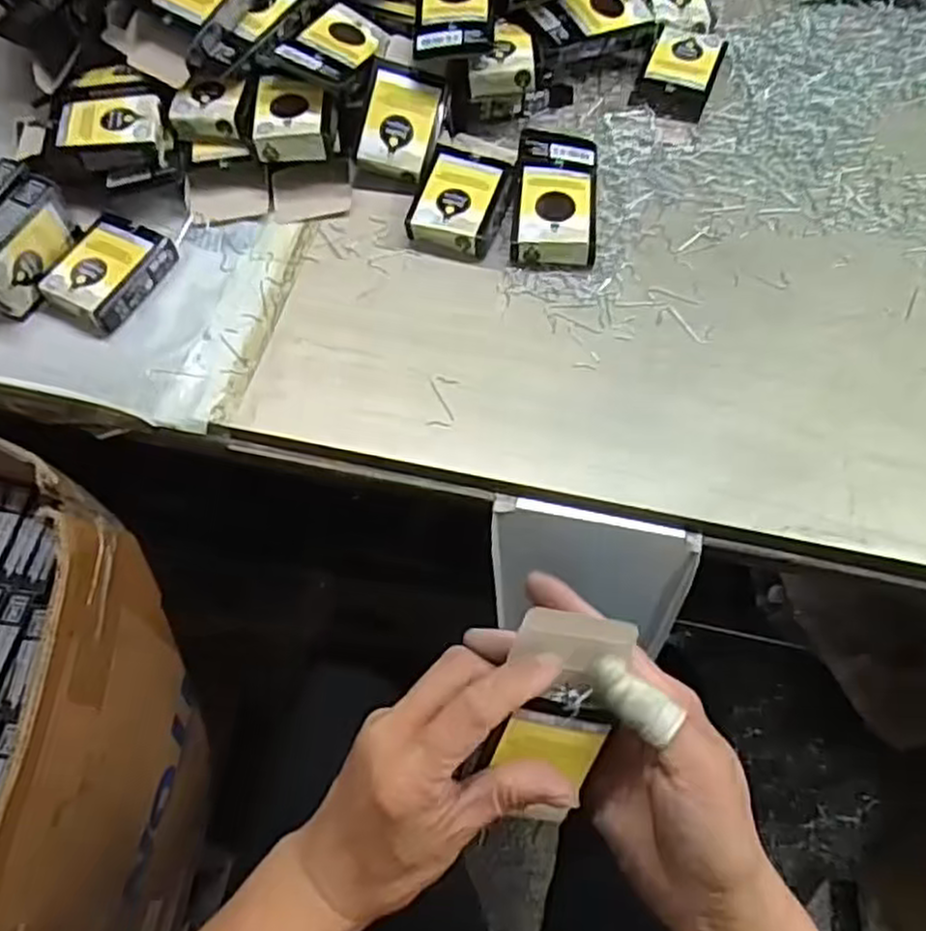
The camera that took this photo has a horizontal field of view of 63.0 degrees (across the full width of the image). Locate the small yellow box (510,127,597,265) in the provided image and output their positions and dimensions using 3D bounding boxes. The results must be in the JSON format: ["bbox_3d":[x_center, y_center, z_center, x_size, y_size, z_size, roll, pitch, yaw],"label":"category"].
[{"bbox_3d":[0.063,-0.179,0.507,0.054,0.027,0.098,4,64,5],"label":"small yellow box"}]

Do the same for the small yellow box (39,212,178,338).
[{"bbox_3d":[-0.230,-0.125,0.491,0.053,0.022,0.075,27,68,15],"label":"small yellow box"}]

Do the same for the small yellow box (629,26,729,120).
[{"bbox_3d":[0.162,-0.290,0.560,0.051,0.020,0.076,21,66,13],"label":"small yellow box"}]

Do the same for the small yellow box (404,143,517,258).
[{"bbox_3d":[-0.002,-0.178,0.511,0.058,0.020,0.072,19,66,12],"label":"small yellow box"}]

